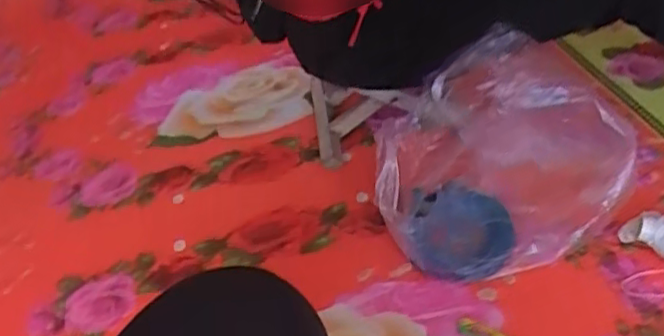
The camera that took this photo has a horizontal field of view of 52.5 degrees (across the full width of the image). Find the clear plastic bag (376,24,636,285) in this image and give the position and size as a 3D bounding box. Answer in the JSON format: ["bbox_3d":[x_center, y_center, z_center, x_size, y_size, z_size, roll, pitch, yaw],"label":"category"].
[{"bbox_3d":[0.242,-0.019,0.935,0.338,0.265,0.290,7,41,20],"label":"clear plastic bag"}]

